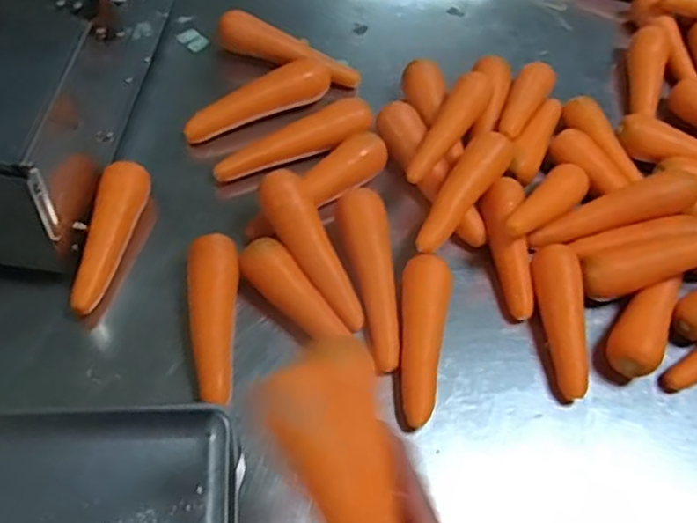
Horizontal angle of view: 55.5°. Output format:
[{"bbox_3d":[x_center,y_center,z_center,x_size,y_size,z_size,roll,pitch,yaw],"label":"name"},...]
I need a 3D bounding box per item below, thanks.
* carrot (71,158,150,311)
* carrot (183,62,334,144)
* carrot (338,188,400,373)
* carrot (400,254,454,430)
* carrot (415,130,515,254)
[{"bbox_3d":[-0.227,-0.022,0.631,0.046,0.049,0.158,7,57,-3],"label":"carrot"},{"bbox_3d":[-0.101,-0.174,0.742,0.177,0.042,0.050,-30,66,-24],"label":"carrot"},{"bbox_3d":[0.021,0.015,0.644,0.050,0.049,0.190,-1,58,-8],"label":"carrot"},{"bbox_3d":[0.066,0.070,0.613,0.046,0.044,0.158,11,57,0],"label":"carrot"},{"bbox_3d":[0.115,-0.072,0.669,0.041,0.041,0.157,34,59,12],"label":"carrot"}]

